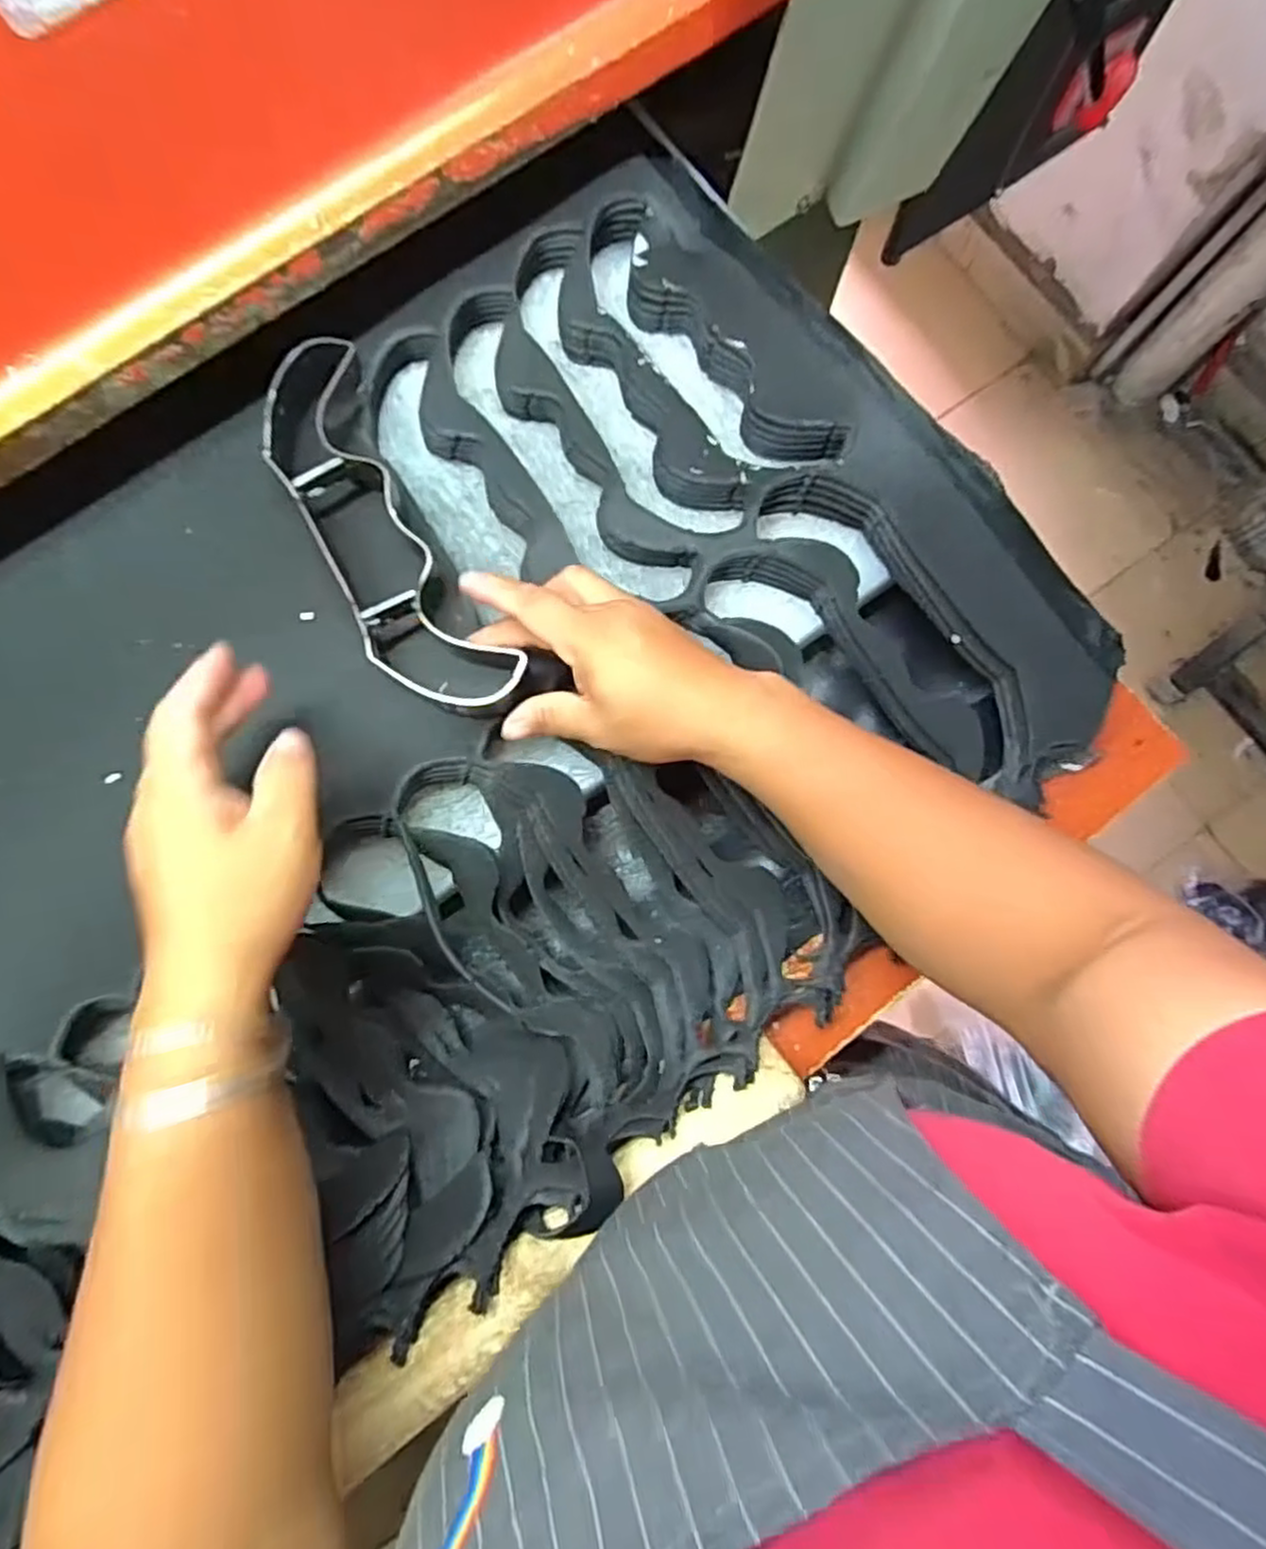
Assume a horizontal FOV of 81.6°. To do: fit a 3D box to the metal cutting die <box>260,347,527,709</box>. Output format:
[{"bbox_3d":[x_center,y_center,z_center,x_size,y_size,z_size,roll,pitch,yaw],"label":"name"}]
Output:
[{"bbox_3d":[-0.133,-0.127,0.399,0.070,0.038,0.227,-27,83,-5],"label":"metal cutting die"}]

